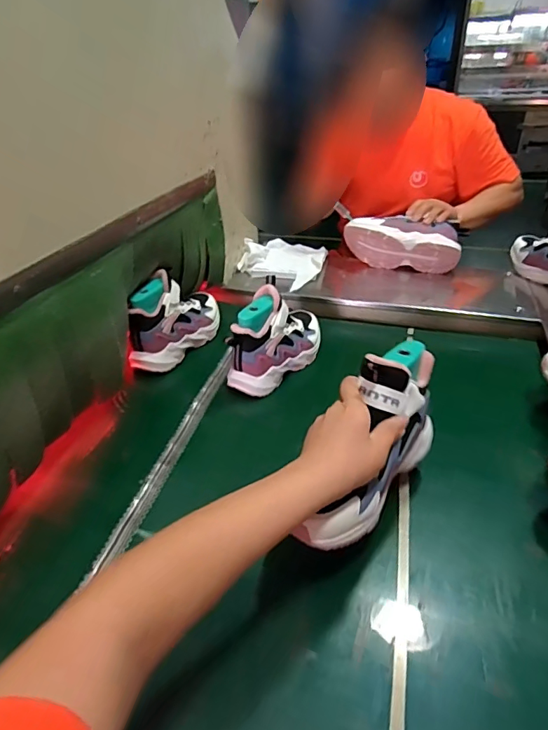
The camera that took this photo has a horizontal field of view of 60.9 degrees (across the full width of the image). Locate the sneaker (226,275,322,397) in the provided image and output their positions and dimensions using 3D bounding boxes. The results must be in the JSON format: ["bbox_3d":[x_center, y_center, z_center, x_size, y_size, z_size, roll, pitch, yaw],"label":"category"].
[{"bbox_3d":[0.010,-0.056,0.765,0.073,0.135,0.216,18,37,28],"label":"sneaker"}]

